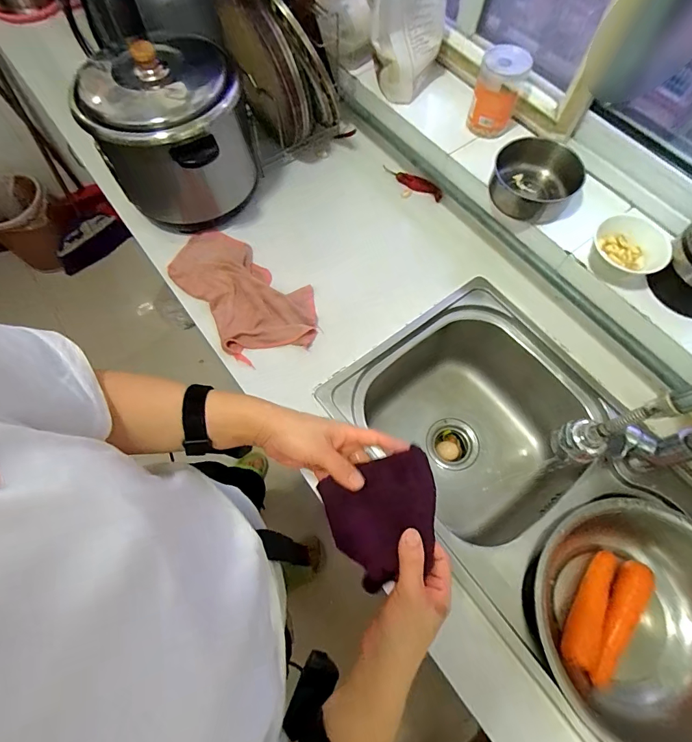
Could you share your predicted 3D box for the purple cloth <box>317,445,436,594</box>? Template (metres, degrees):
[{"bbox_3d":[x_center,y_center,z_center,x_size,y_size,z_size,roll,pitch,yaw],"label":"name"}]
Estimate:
[{"bbox_3d":[0.041,0.152,0.412,0.118,0.017,0.113,-23,76,9],"label":"purple cloth"}]

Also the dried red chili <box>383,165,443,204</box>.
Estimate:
[{"bbox_3d":[0.144,-0.401,0.860,0.146,0.025,0.018,36,71,14],"label":"dried red chili"}]

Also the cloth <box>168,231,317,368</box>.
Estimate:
[{"bbox_3d":[-0.191,-0.154,0.749,0.176,0.024,0.317,-36,72,-14],"label":"cloth"}]

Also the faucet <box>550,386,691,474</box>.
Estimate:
[{"bbox_3d":[0.374,0.073,0.488,0.210,0.325,0.058,-2,67,-1],"label":"faucet"}]

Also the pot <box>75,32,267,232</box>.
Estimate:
[{"bbox_3d":[-0.311,-0.428,0.745,0.260,0.235,0.288,-25,69,-10],"label":"pot"}]

